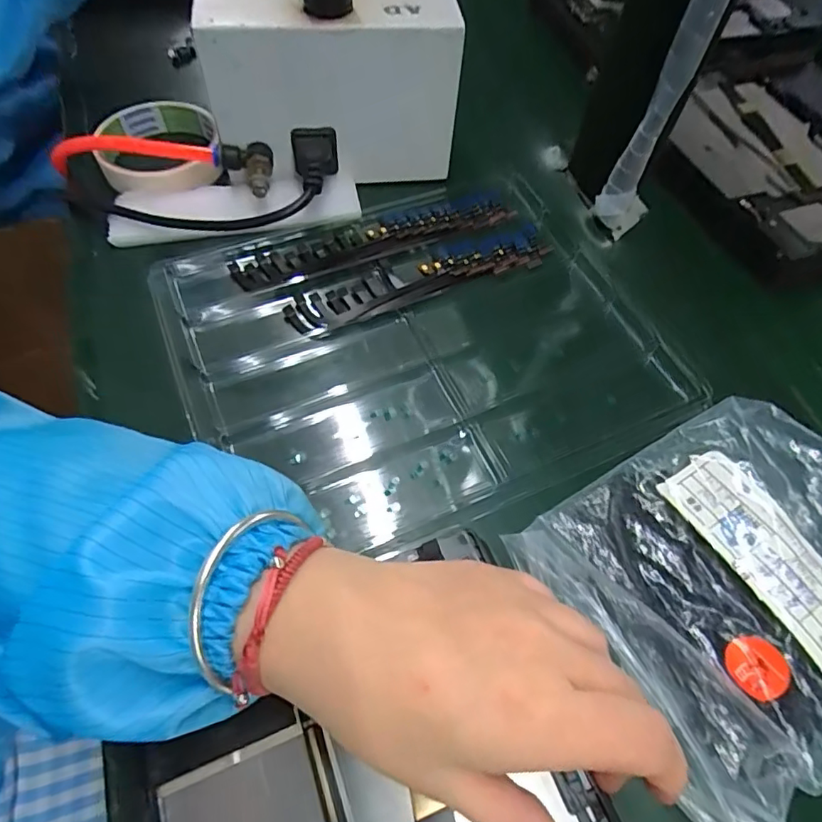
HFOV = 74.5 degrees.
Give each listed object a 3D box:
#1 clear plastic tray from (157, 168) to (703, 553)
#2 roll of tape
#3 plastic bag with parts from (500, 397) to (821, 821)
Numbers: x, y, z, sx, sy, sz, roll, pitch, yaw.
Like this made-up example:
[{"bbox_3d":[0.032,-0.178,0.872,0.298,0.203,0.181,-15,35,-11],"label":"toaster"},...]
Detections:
[{"bbox_3d":[0.002,-0.041,0.316,0.252,0.020,0.220,-24,64,-12],"label":"clear plastic tray"},{"bbox_3d":[-0.172,-0.182,0.373,0.075,0.024,0.087,-12,62,-6],"label":"roll of tape"},{"bbox_3d":[0.146,0.075,0.238,0.165,0.029,0.142,-29,65,-15],"label":"plastic bag with parts"}]

